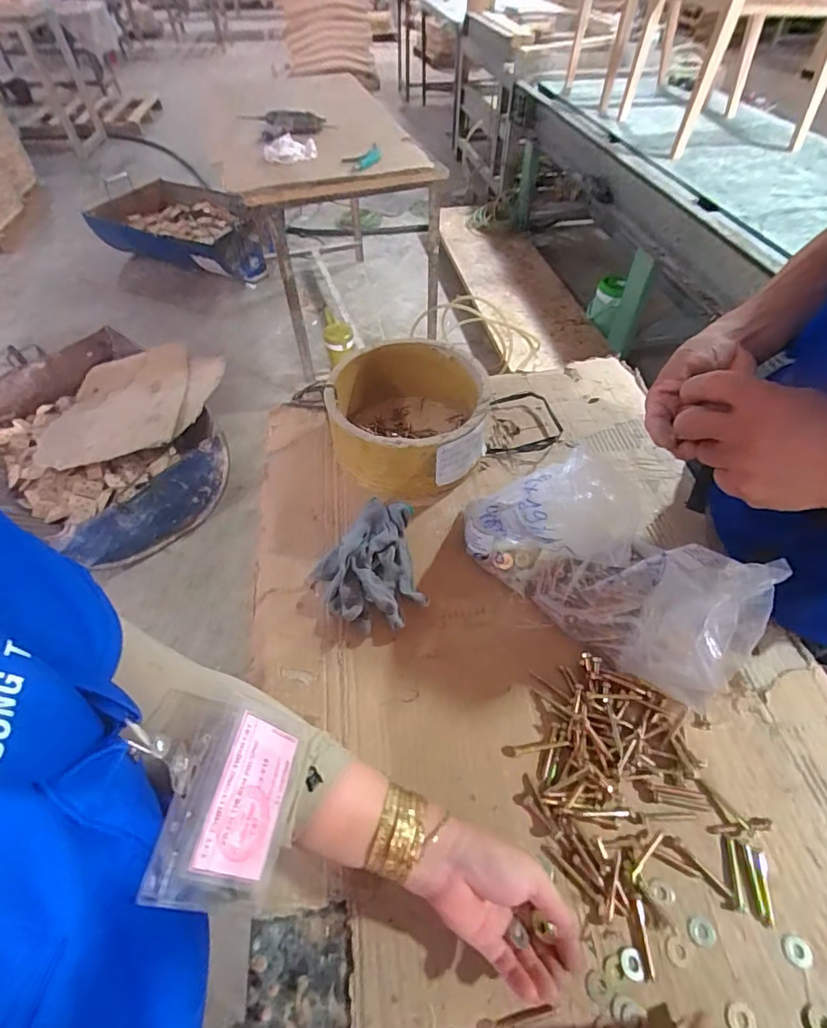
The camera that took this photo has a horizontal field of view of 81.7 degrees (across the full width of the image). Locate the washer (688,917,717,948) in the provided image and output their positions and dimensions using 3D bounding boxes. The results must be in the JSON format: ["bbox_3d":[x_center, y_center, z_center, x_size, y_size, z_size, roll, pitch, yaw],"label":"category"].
[{"bbox_3d":[0.228,0.330,0.376,0.021,0.004,0.018,9,53,7],"label":"washer"}]

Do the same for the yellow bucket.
[{"bbox_3d":[-0.007,-0.134,0.668,0.216,0.102,0.212,0,52,0],"label":"yellow bucket"}]

